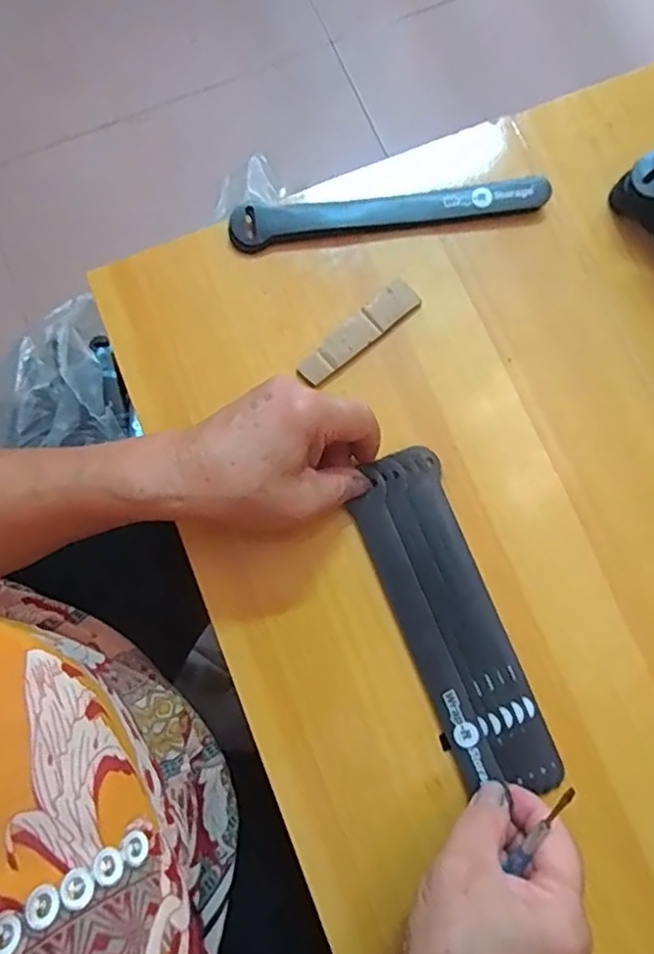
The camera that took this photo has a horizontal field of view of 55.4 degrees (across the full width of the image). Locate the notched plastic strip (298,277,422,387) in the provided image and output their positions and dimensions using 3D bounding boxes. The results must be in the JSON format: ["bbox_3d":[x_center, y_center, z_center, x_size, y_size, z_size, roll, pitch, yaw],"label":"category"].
[{"bbox_3d":[0.020,-0.089,0.382,0.086,0.009,0.021,-39,82,-6],"label":"notched plastic strip"}]

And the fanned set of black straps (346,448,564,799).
[{"bbox_3d":[0.068,0.081,0.353,0.056,0.015,0.191,-21,79,-4],"label":"fanned set of black straps"}]

